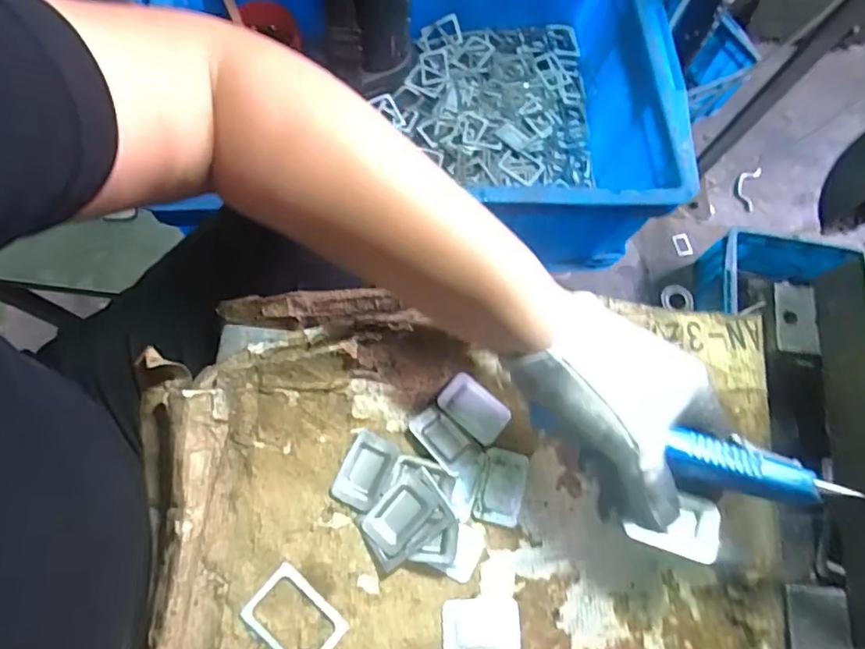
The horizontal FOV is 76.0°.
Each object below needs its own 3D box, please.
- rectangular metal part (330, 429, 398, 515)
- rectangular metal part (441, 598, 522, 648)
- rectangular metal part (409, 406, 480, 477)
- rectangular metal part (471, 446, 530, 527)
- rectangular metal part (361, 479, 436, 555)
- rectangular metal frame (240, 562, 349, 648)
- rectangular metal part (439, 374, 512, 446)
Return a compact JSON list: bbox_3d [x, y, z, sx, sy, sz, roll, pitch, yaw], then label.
[{"bbox_3d":[-0.038,0.083,0.314,0.027,0.004,0.041,23,74,5],"label":"rectangular metal part"},{"bbox_3d":[0.026,0.162,0.294,0.041,0.004,0.028,-3,74,-2],"label":"rectangular metal part"},{"bbox_3d":[0.006,0.065,0.318,0.038,0.008,0.022,43,77,10],"label":"rectangular metal part"},{"bbox_3d":[0.040,0.093,0.315,0.026,0.004,0.041,15,74,3],"label":"rectangular metal part"},{"bbox_3d":[-0.018,0.105,0.305,0.025,0.008,0.039,40,77,9],"label":"rectangular metal part"},{"bbox_3d":[-0.074,0.157,0.293,0.048,0.004,0.035,42,77,10],"label":"rectangular metal frame"},{"bbox_3d":[0.025,0.049,0.326,0.041,0.004,0.026,40,77,9],"label":"rectangular metal part"}]

